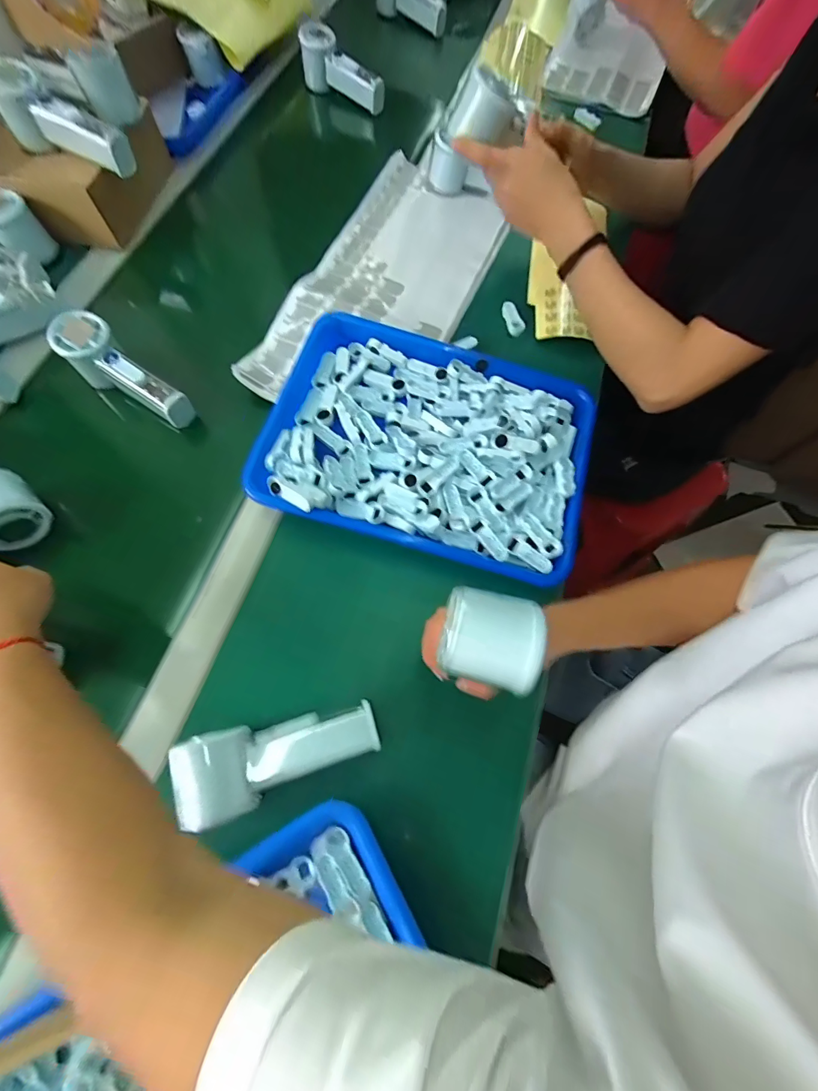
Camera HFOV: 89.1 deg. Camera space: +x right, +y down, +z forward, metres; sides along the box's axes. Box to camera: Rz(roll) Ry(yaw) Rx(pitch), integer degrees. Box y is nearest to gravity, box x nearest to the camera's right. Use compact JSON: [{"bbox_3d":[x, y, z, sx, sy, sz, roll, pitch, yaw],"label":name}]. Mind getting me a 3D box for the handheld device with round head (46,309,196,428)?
[{"bbox_3d":[-0.305,-0.184,0.458,0.152,0.060,0.051,34,71,-5],"label":"handheld device with round head"}]

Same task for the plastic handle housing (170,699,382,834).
[{"bbox_3d":[-0.099,0.165,0.325,0.149,0.043,0.061,-14,70,-7],"label":"plastic handle housing"}]

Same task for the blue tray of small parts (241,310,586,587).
[{"bbox_3d":[0.019,-0.111,0.437,0.333,0.037,0.241,15,70,4],"label":"blue tray of small parts"}]

